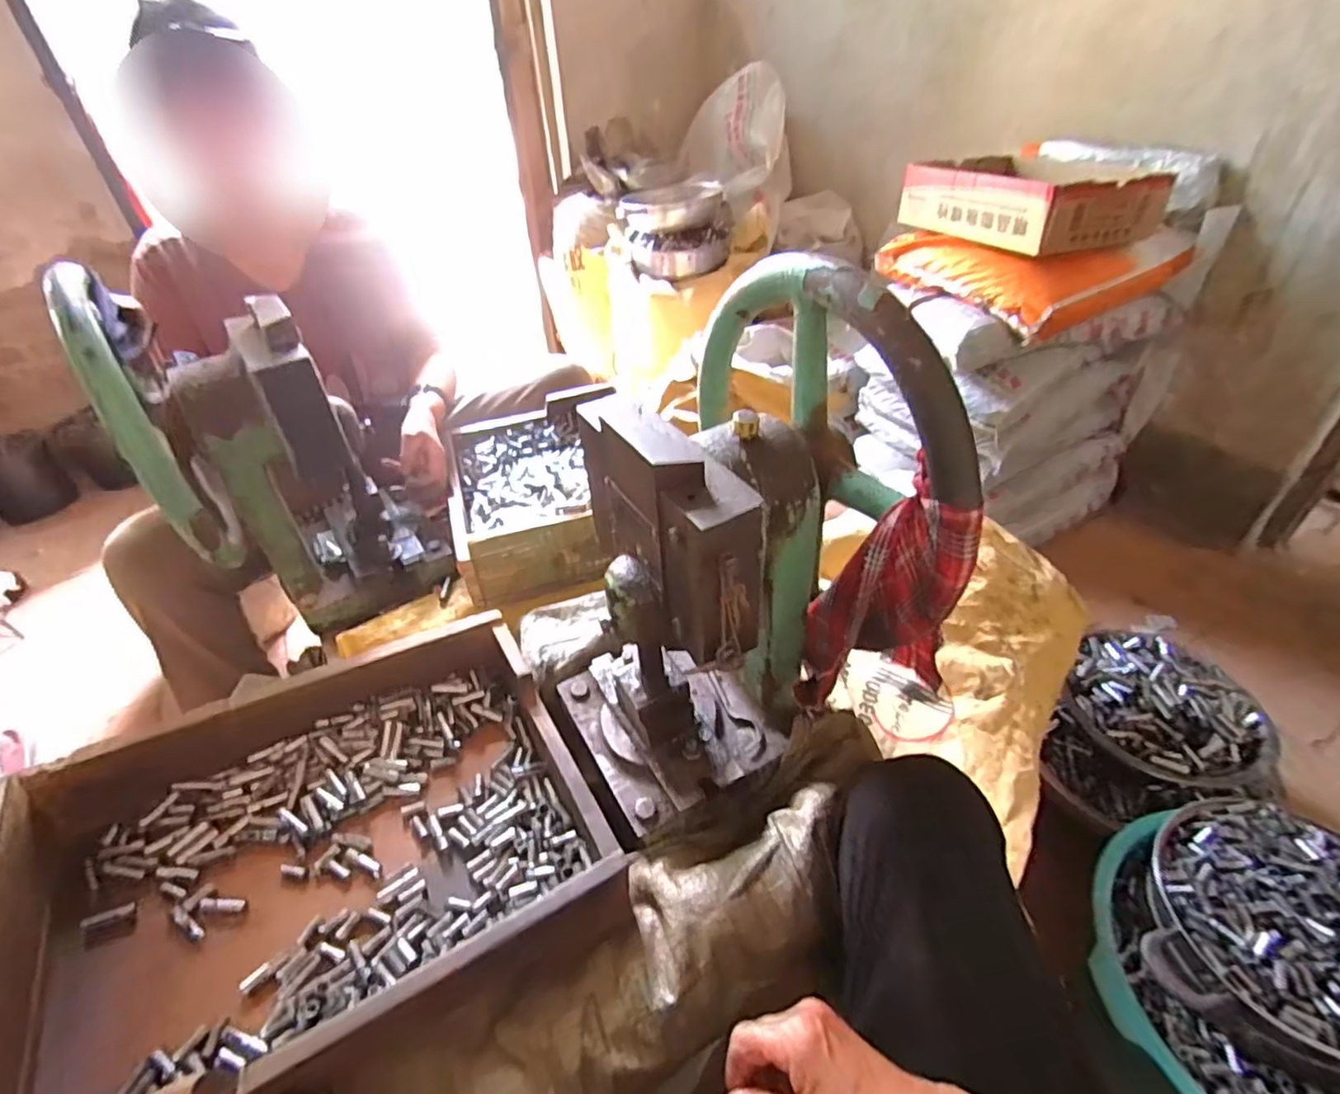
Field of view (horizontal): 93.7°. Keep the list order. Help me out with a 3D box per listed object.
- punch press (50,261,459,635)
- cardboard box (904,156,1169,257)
[{"bbox_3d":[-0.522,-0.129,0.832,0.246,0.451,0.307,-32,48,-29],"label":"punch press"},{"bbox_3d":[0.668,-0.681,1.220,0.235,0.116,0.418,-17,42,-15],"label":"cardboard box"}]

